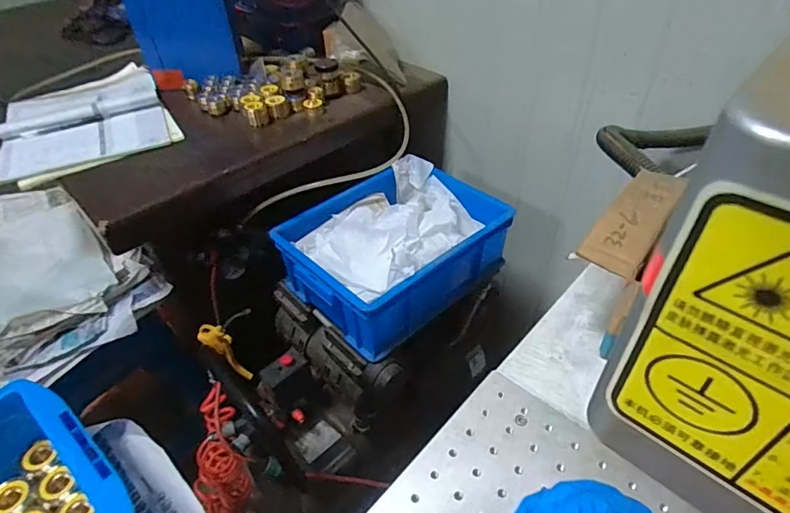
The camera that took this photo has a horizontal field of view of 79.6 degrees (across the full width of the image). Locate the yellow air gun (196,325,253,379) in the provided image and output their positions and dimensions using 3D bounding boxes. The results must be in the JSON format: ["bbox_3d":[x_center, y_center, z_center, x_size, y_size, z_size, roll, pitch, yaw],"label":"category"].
[{"bbox_3d":[-0.313,0.180,0.871,0.061,0.145,0.027,13,45,17],"label":"yellow air gun"}]

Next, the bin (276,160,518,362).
[{"bbox_3d":[-0.019,-0.007,0.814,0.287,0.124,0.261,-30,49,-26],"label":"bin"}]

